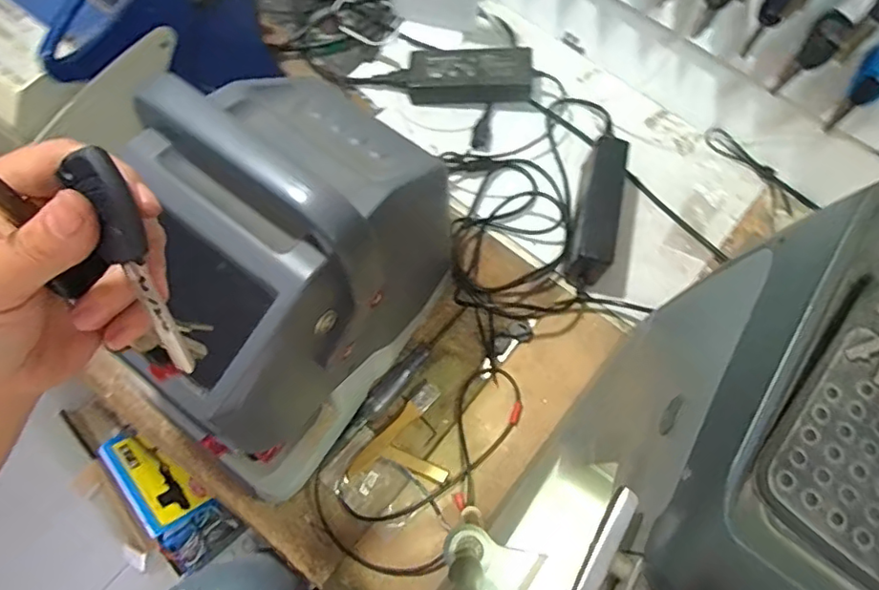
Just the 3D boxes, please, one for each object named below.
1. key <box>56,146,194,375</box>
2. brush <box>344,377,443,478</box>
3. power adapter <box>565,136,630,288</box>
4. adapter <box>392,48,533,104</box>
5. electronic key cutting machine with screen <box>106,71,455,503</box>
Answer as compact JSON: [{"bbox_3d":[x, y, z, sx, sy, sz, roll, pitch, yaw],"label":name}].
[{"bbox_3d":[-0.103,-0.008,0.195,0.018,0.013,0.080,-16,114,-7],"label":"key"},{"bbox_3d":[-0.051,0.146,0.621,0.022,0.011,0.129,42,73,14],"label":"brush"},{"bbox_3d":[0.191,-0.101,0.694,0.047,0.076,0.170,11,69,3],"label":"power adapter"},{"bbox_3d":[0.036,-0.295,0.774,0.175,0.052,0.069,1,69,-1],"label":"adapter"},{"bbox_3d":[-0.140,-0.001,0.515,0.204,0.312,0.309,32,71,11],"label":"electronic key cutting machine with screen"}]

